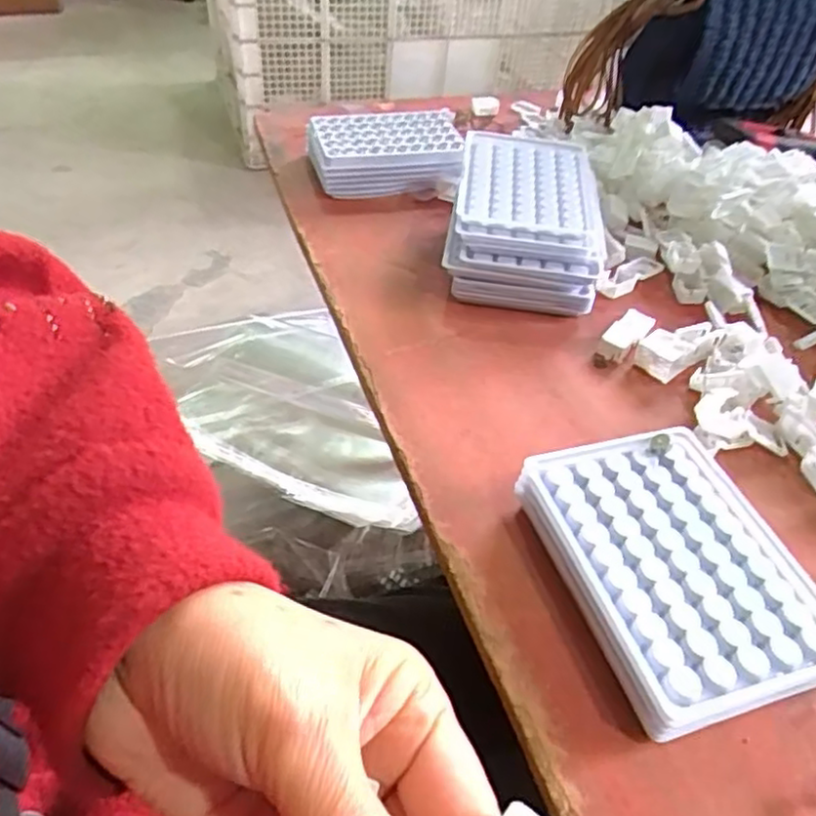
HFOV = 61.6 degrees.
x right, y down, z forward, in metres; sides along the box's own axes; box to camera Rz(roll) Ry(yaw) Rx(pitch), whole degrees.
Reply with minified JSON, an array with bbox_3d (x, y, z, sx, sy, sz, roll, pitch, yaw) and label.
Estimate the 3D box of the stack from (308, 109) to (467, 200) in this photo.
[{"bbox_3d":[-0.022,-0.217,0.582,0.130,0.040,0.097,4,44,-2],"label":"stack"}]

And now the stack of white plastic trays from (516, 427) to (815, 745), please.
[{"bbox_3d":[0.117,0.070,0.306,0.097,0.027,0.130,-10,46,-15],"label":"stack of white plastic trays"}]

